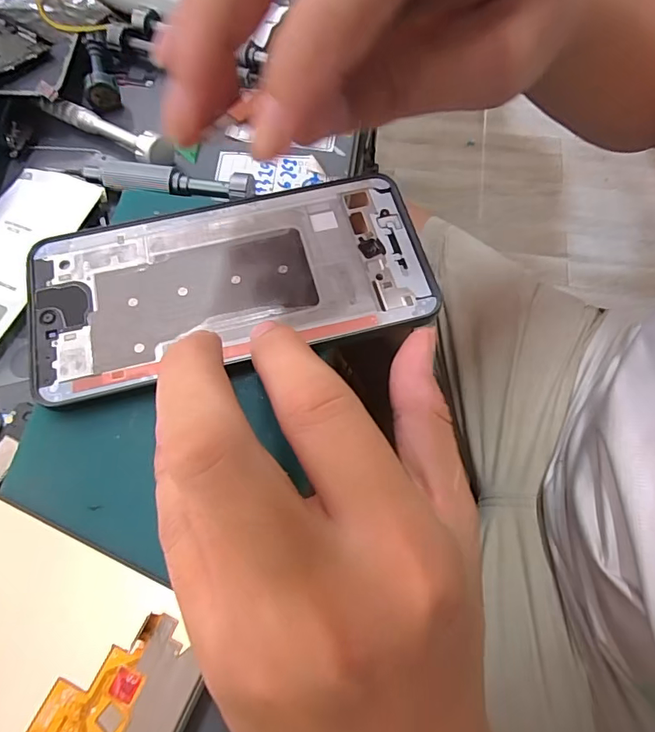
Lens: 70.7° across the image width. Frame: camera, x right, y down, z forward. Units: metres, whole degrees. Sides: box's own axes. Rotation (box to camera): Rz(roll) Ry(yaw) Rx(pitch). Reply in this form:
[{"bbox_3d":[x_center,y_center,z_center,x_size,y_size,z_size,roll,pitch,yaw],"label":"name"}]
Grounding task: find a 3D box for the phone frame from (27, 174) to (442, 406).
[{"bbox_3d":[-0.039,-0.038,0.192,0.159,0.004,0.078,-12,69,-6],"label":"phone frame"}]

